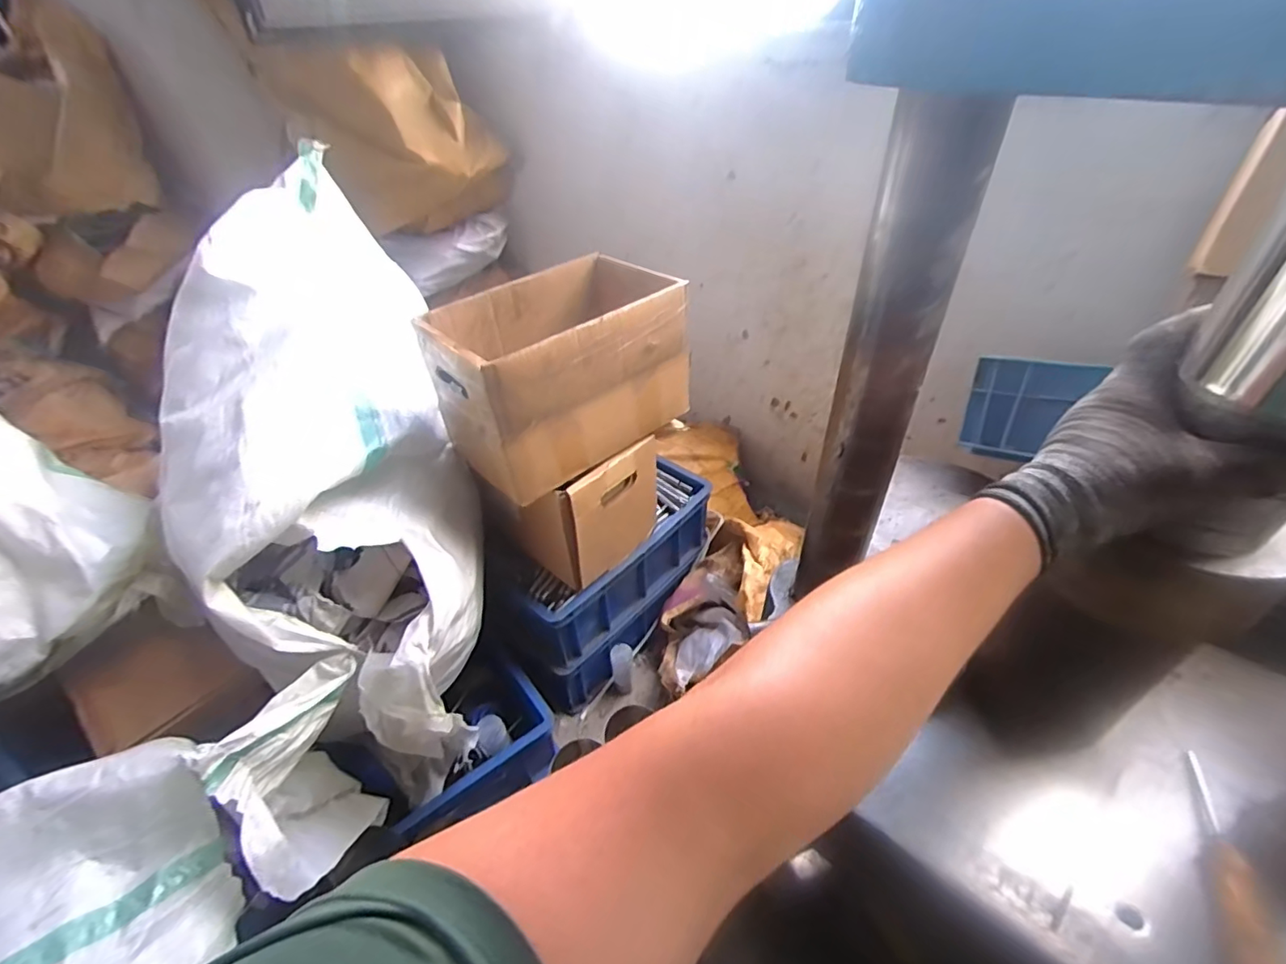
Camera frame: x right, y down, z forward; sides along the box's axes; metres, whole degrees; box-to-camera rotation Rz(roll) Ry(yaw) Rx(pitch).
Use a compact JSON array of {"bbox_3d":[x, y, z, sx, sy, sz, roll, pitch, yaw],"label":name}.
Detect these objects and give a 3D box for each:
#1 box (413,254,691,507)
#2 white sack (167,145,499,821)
[{"bbox_3d":[-0.107,-0.161,0.771,0.328,0.195,0.197,-31,48,-30],"label":"box"},{"bbox_3d":[-0.448,-0.052,0.792,0.325,0.294,0.848,-18,66,-18],"label":"white sack"}]

